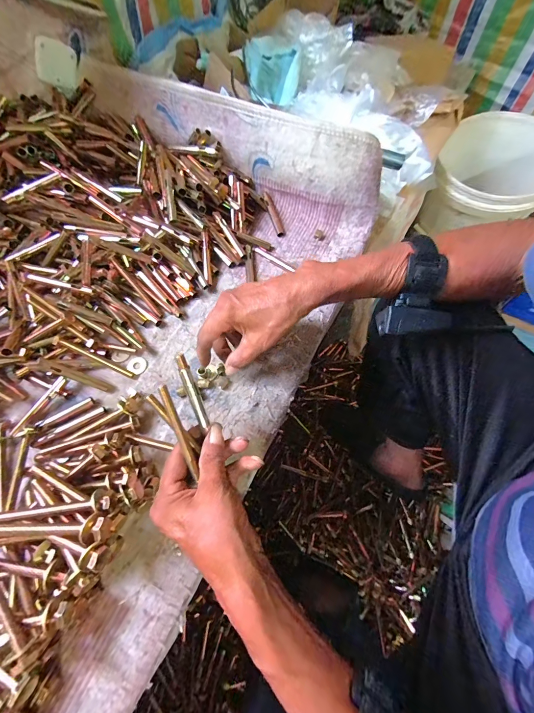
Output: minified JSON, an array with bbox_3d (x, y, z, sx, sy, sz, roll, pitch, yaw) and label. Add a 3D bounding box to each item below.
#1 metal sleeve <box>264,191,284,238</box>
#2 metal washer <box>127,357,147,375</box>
[{"bbox_3d":[0.011,-0.236,0.502,0.011,0.017,0.087,-14,65,-8],"label":"metal sleeve"},{"bbox_3d":[-0.171,0.011,0.399,0.025,0.004,0.023,1,64,-1],"label":"metal washer"}]

